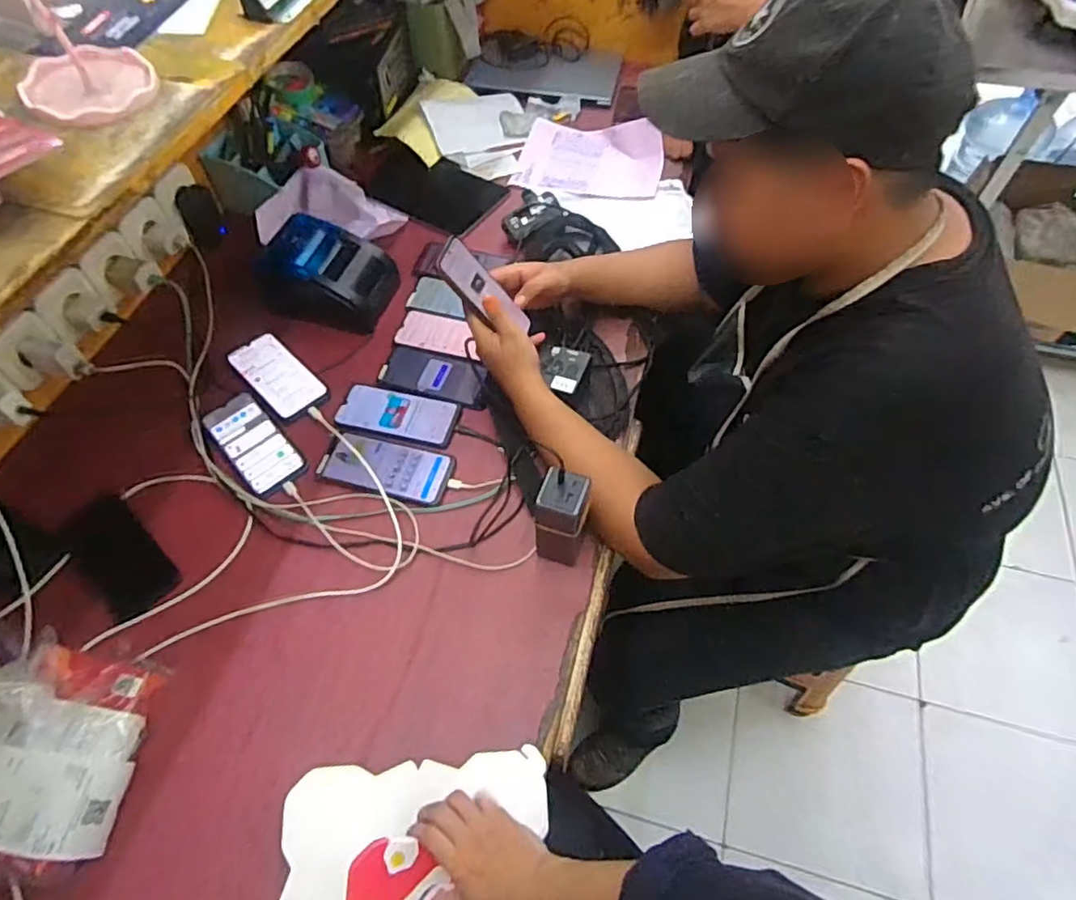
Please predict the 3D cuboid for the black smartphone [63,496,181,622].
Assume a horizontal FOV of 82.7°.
[{"bbox_3d":[-0.490,0.125,0.718,0.141,0.006,0.074,46,49,12],"label":"black smartphone"}]

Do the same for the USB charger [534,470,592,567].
[{"bbox_3d":[0.026,0.078,0.672,0.052,0.127,0.049,10,57,6],"label":"USB charger"}]

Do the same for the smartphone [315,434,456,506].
[{"bbox_3d":[-0.195,0.022,0.786,0.166,0.014,0.077,12,57,8],"label":"smartphone"}]

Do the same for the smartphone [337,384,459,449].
[{"bbox_3d":[-0.191,-0.047,0.833,0.162,0.005,0.080,12,57,8],"label":"smartphone"}]

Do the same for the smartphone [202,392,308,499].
[{"bbox_3d":[-0.376,-0.010,0.807,0.071,0.006,0.163,-36,63,-21],"label":"smartphone"}]

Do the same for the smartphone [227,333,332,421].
[{"bbox_3d":[-0.370,-0.105,0.868,0.076,0.010,0.153,-39,65,-23],"label":"smartphone"}]

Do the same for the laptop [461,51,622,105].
[{"bbox_3d":[0.014,-0.809,1.321,0.316,0.027,0.207,7,57,4],"label":"laptop"}]

